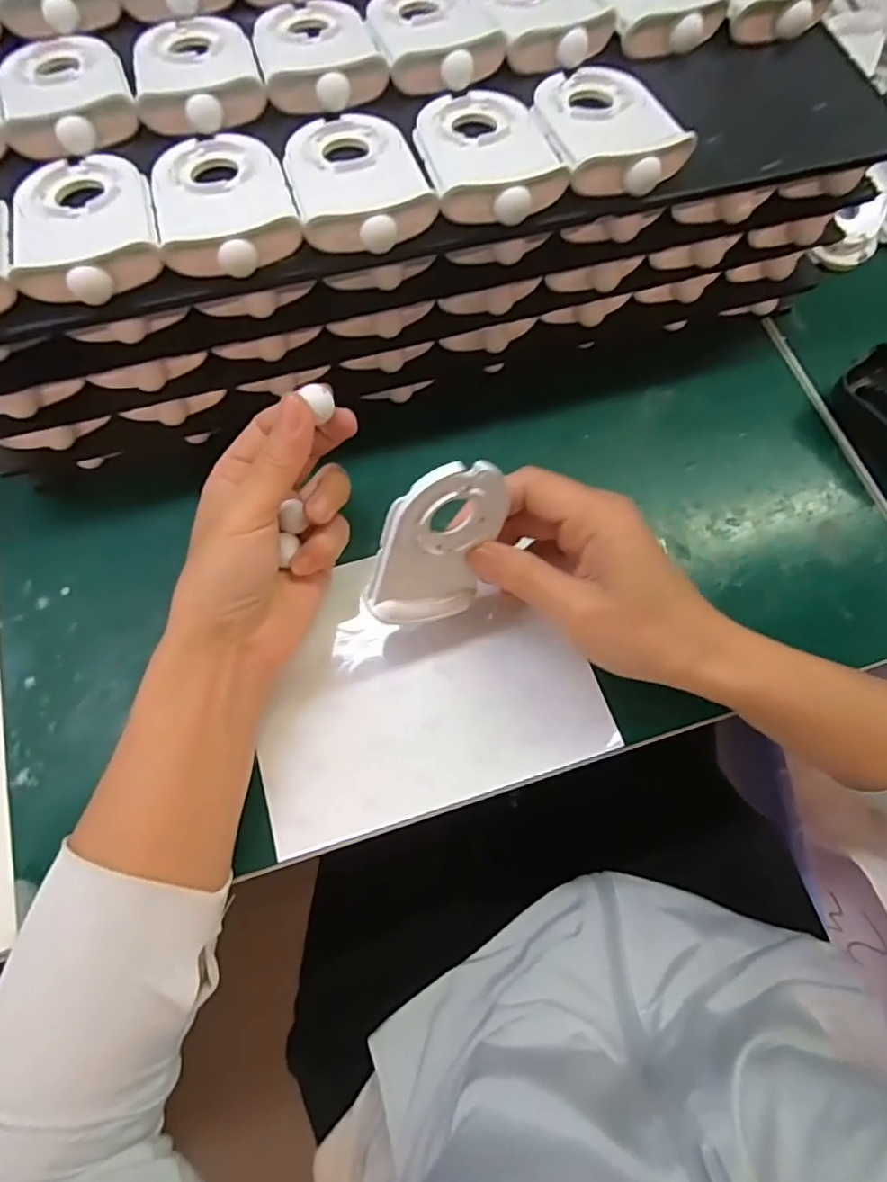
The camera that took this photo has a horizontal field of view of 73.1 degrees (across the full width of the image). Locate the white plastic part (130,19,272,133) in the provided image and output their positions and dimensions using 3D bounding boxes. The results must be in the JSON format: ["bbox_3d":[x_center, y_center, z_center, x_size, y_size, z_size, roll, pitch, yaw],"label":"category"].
[{"bbox_3d":[-0.121,-0.256,0.287,0.057,0.016,0.089,-16,71,-6],"label":"white plastic part"}]

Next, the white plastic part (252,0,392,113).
[{"bbox_3d":[-0.063,-0.271,0.295,0.058,0.015,0.084,-14,71,-6],"label":"white plastic part"}]

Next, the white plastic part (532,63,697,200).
[{"bbox_3d":[0.075,-0.219,0.280,0.057,0.018,0.086,-14,71,-6],"label":"white plastic part"}]

